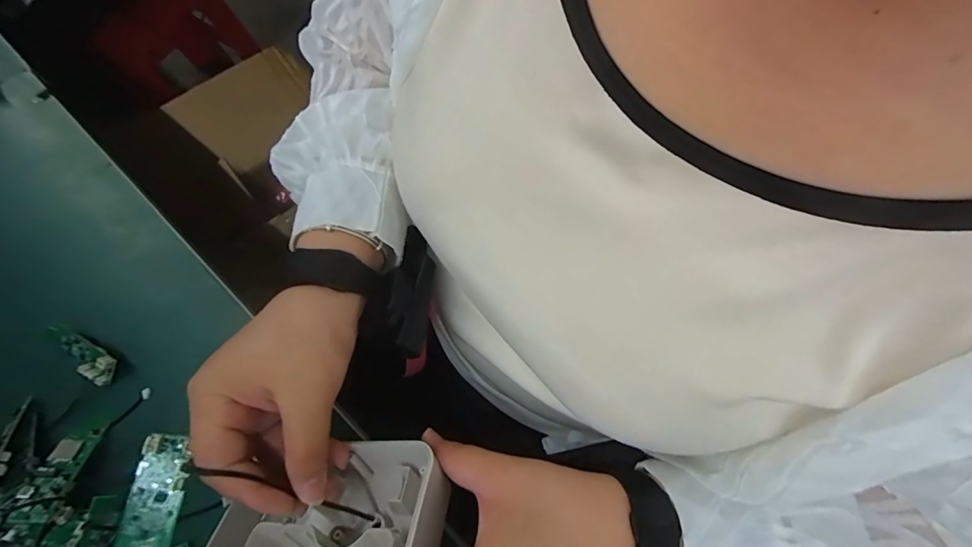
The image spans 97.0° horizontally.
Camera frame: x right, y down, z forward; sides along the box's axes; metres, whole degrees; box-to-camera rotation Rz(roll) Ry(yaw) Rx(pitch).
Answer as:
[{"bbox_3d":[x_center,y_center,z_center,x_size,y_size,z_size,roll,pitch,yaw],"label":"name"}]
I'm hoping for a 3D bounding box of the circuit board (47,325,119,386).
[{"bbox_3d":[-0.314,0.062,0.331,0.065,0.015,0.023,27,71,9],"label":"circuit board"}]

